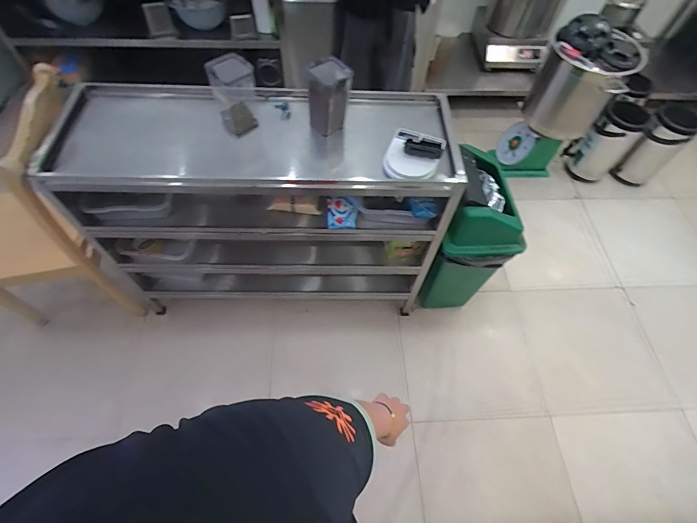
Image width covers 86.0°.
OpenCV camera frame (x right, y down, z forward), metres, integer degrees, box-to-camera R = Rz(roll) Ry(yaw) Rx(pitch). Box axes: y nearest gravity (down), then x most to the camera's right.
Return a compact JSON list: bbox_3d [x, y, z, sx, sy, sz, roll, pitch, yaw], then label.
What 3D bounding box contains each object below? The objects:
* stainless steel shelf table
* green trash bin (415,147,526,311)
[{"bbox_3d":[-0.297,-0.188,1.475,1.214,0.883,0.420,0,59,-3],"label":"stainless steel shelf table"},{"bbox_3d":[0.472,-0.097,1.560,0.298,0.654,0.341,2,59,-2],"label":"green trash bin"}]

